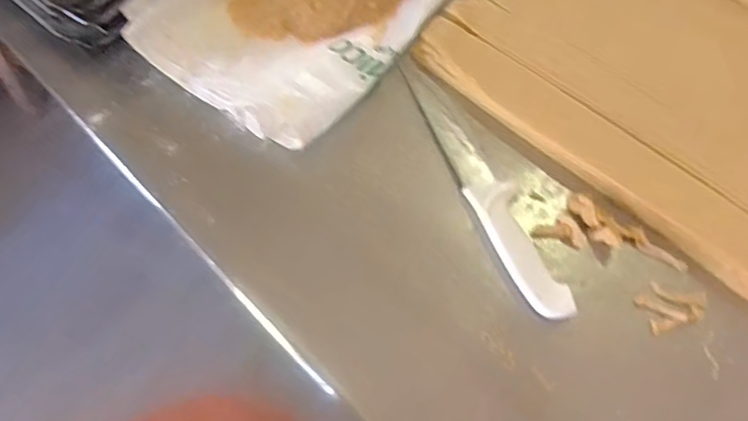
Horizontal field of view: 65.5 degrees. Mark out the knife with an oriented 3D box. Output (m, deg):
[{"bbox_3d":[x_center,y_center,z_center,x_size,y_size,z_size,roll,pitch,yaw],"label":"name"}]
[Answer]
[{"bbox_3d":[0.103,-0.025,0.540,0.043,0.014,0.273,-20,67,-7],"label":"knife"}]

